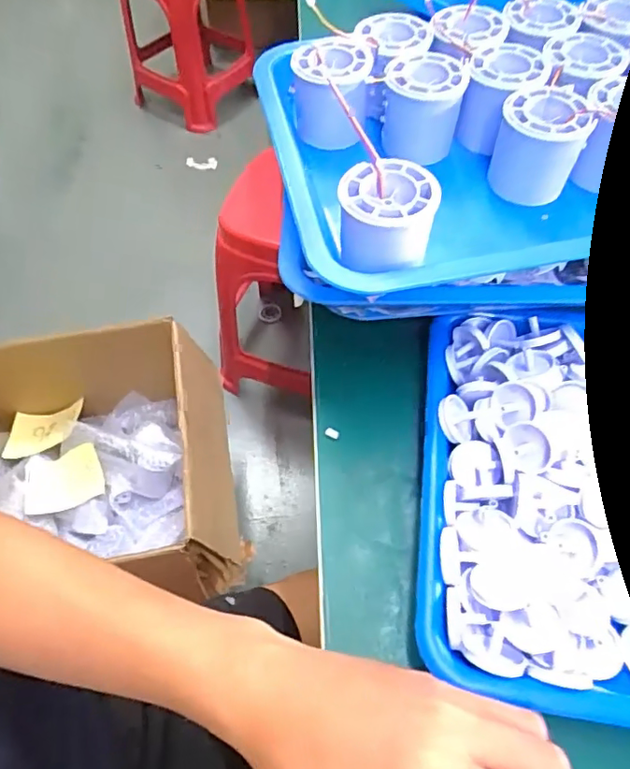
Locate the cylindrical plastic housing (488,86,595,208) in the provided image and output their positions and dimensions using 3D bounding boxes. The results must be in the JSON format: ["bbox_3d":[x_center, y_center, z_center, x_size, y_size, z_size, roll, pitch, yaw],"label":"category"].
[{"bbox_3d":[0.147,-0.155,0.362,0.052,0.055,0.049,0,56,0],"label":"cylindrical plastic housing"}]

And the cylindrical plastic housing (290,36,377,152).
[{"bbox_3d":[0.011,-0.208,0.398,0.057,0.055,0.062,7,56,5],"label":"cylindrical plastic housing"}]

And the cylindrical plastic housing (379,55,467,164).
[{"bbox_3d":[0.077,-0.195,0.392,0.052,0.055,0.048,0,56,0],"label":"cylindrical plastic housing"}]

